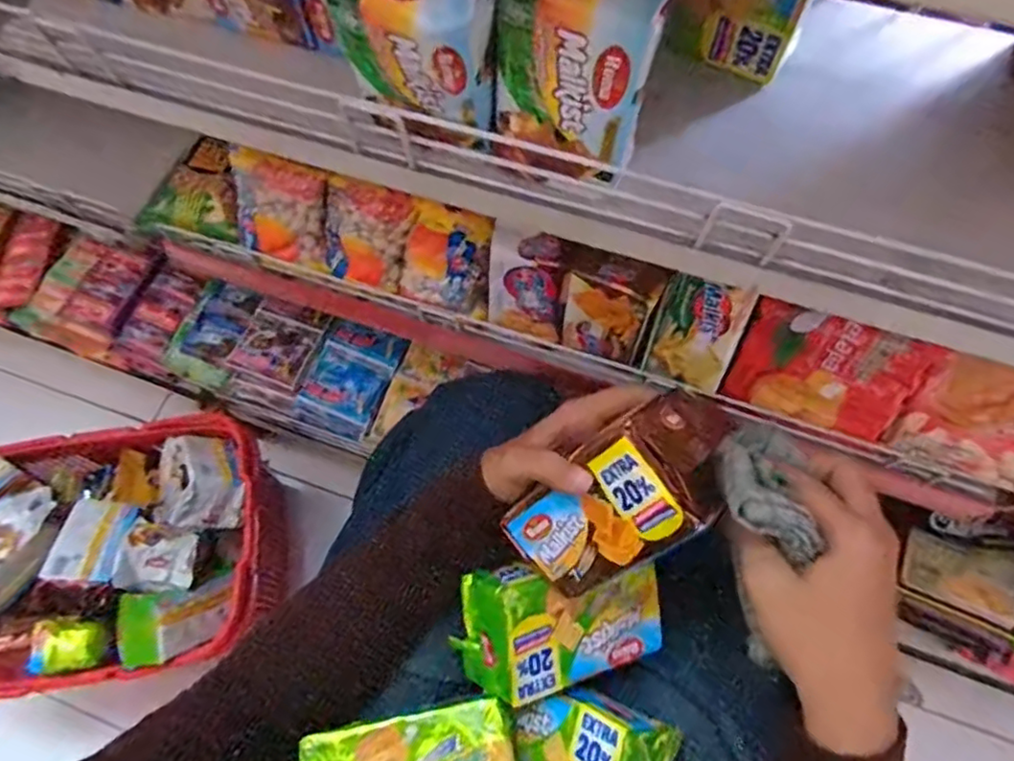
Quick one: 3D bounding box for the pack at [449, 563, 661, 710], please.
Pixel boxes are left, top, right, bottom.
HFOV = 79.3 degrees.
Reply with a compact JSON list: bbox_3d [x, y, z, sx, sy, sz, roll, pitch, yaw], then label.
[{"bbox_3d":[0.040,0.165,0.426,0.138,0.036,0.083,3,90,-26],"label":"pack"}]

